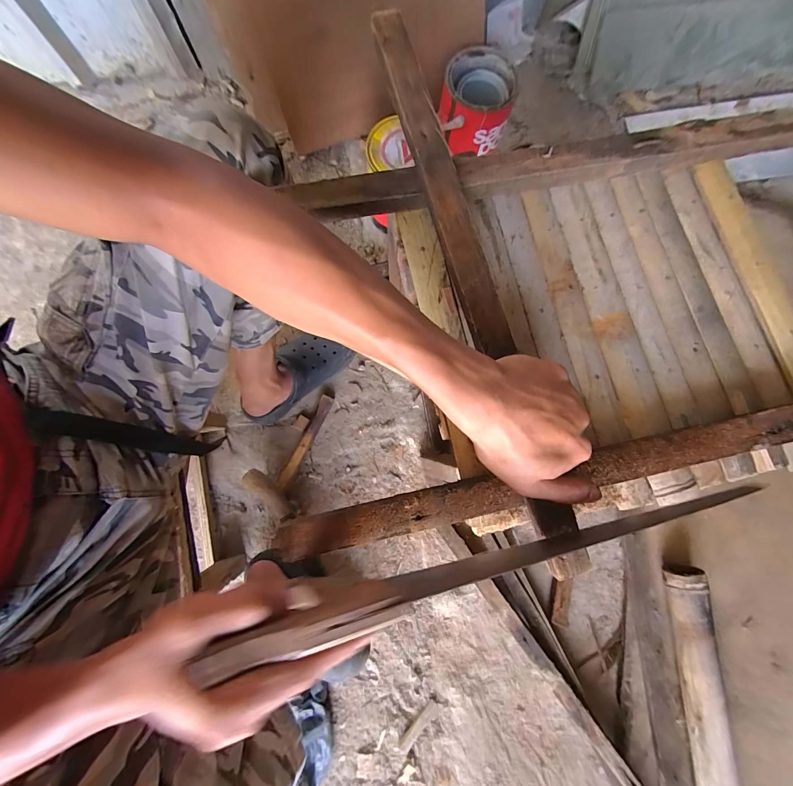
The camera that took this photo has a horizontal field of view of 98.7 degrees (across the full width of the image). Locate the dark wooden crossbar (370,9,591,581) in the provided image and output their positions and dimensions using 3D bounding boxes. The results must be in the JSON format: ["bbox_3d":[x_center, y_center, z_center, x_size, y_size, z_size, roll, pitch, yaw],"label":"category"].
[{"bbox_3d":[0.064,-0.101,0.296,0.029,0.027,0.513,-16,84,-3],"label":"dark wooden crossbar"}]

